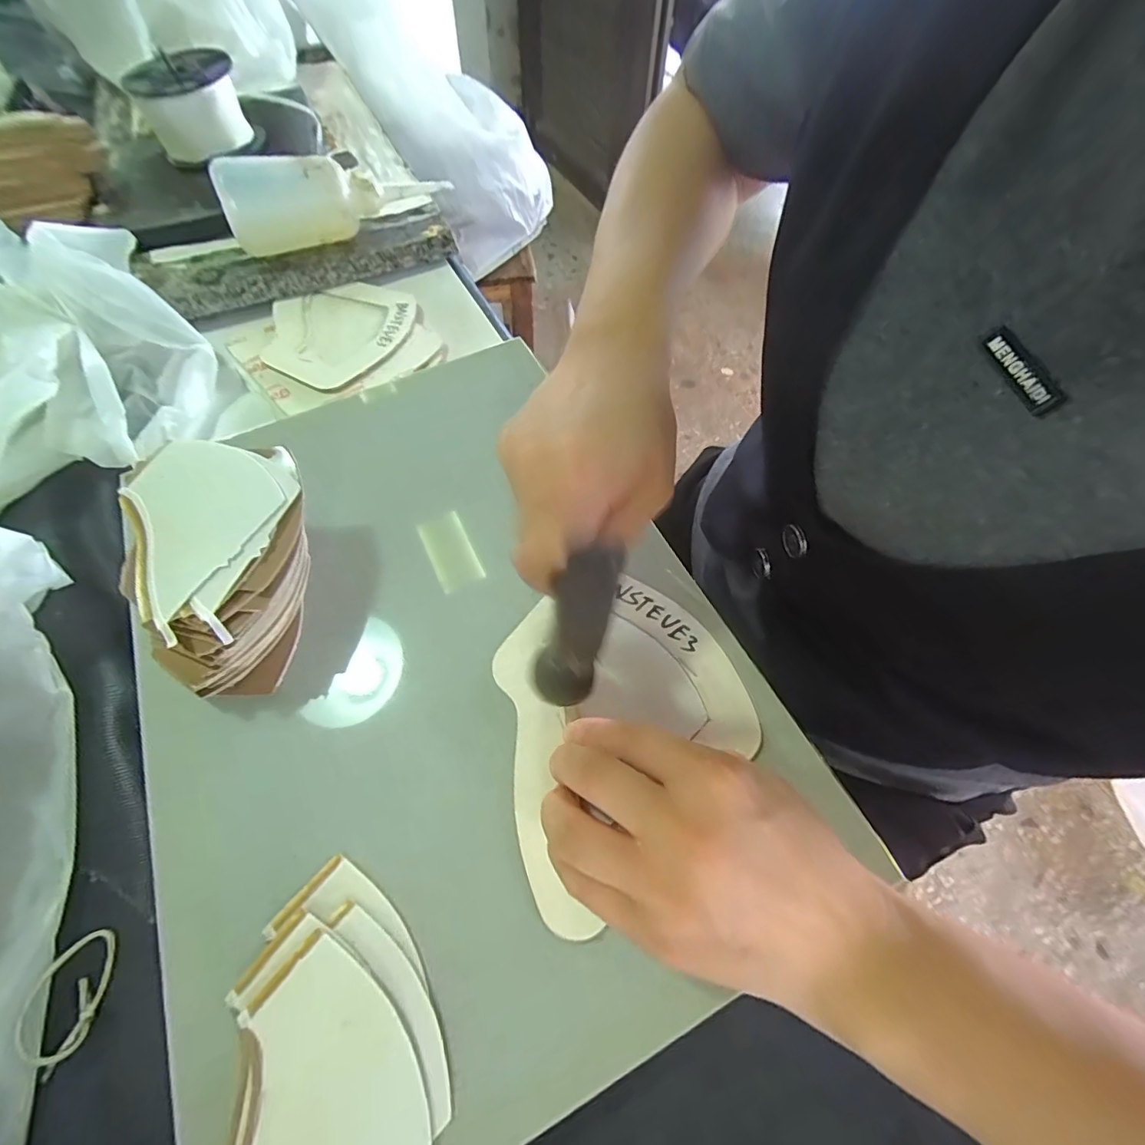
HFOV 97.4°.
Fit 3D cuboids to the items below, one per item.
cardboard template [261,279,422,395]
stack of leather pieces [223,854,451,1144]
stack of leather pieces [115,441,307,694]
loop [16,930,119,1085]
[{"bbox_3d":[-0.201,-0.209,0.426,0.131,0.012,0.128,1,60,-1],"label":"cardboard template"},{"bbox_3d":[-0.100,0.184,0.183,0.097,0.010,0.105,39,66,19],"label":"stack of leather pieces"},{"bbox_3d":[-0.171,-0.011,0.263,0.083,0.061,0.131,-20,61,-8],"label":"stack of leather pieces"},{"bbox_3d":[-0.213,0.179,0.211,0.025,0.009,0.047,2,60,0],"label":"loop"}]

